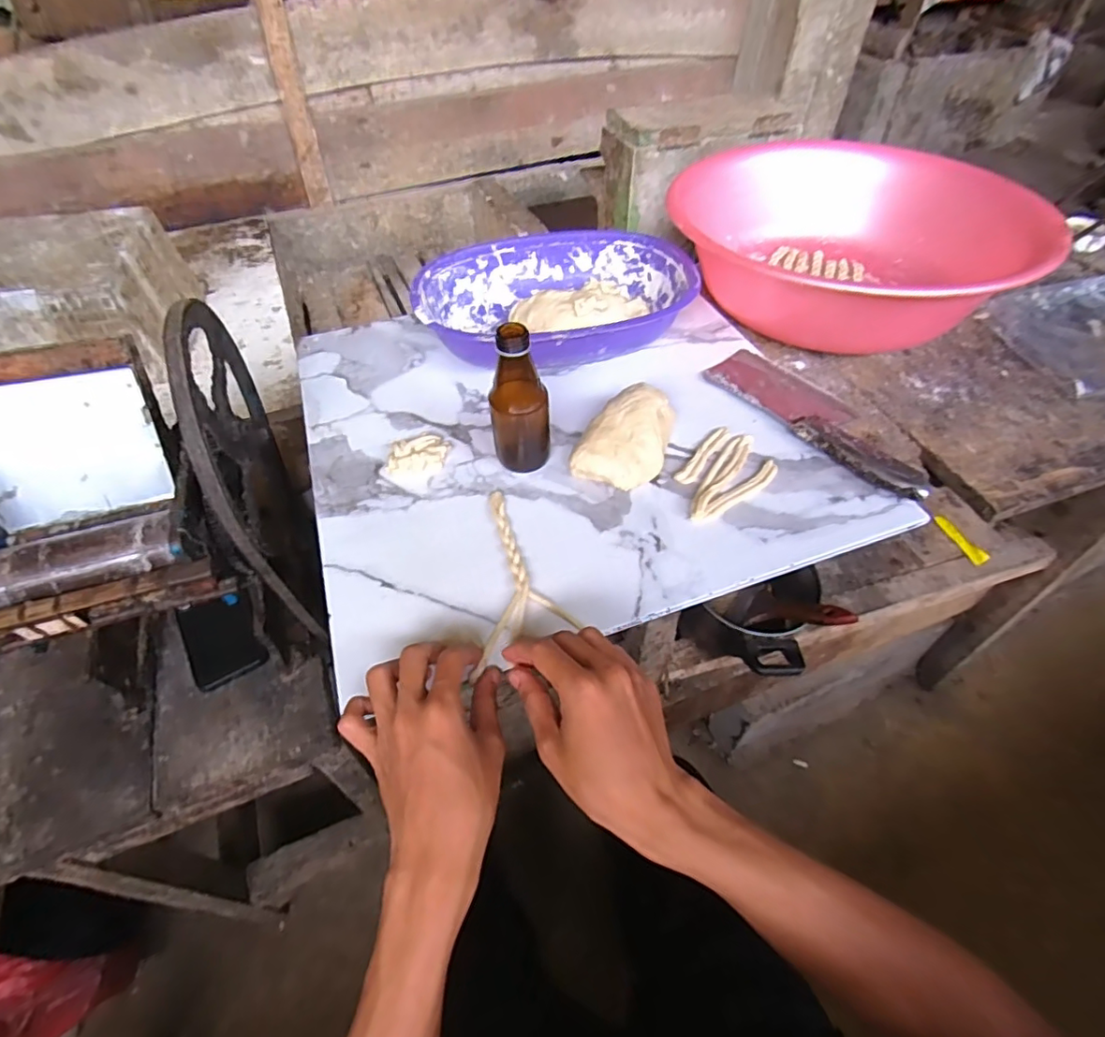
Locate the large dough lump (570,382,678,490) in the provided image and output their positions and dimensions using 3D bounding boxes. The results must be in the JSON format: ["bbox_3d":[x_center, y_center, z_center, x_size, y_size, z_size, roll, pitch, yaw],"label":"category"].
[{"bbox_3d":[0.071,-0.078,0.524,0.074,0.039,0.109,23,54,19],"label":"large dough lump"}]

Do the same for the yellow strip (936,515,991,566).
[{"bbox_3d":[0.666,0.033,0.919,0.029,0.009,0.101,-13,51,-10],"label":"yellow strip"}]

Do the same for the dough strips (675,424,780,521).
[{"bbox_3d":[0.155,-0.038,0.513,0.069,0.008,0.115,30,56,23],"label":"dough strips"}]

